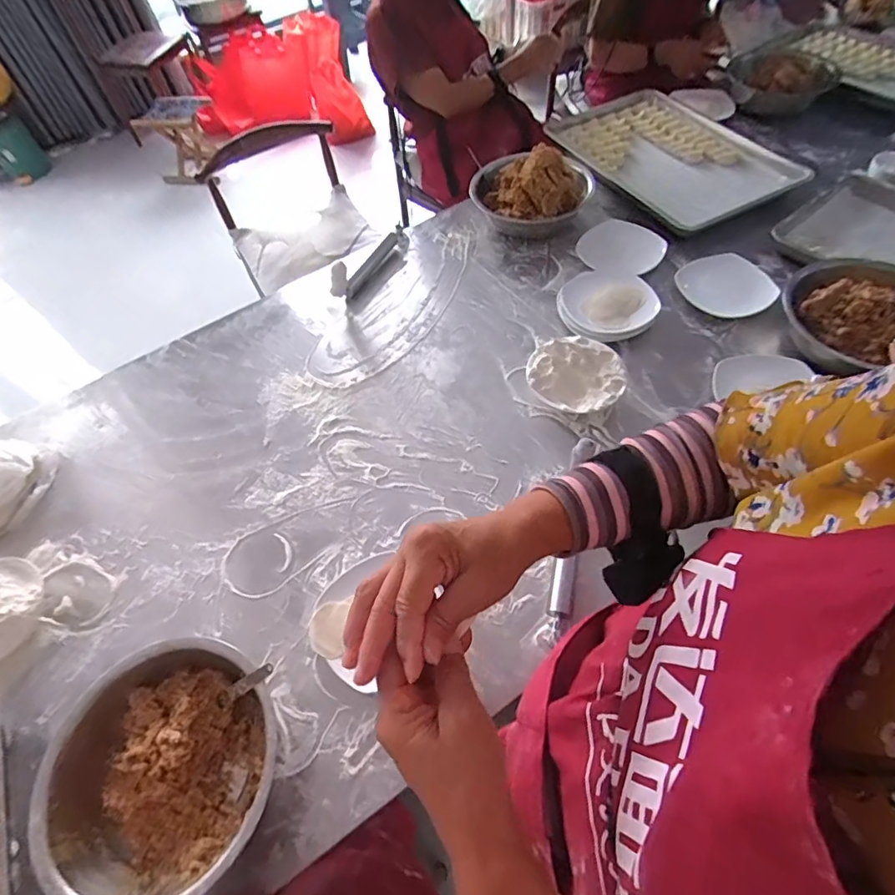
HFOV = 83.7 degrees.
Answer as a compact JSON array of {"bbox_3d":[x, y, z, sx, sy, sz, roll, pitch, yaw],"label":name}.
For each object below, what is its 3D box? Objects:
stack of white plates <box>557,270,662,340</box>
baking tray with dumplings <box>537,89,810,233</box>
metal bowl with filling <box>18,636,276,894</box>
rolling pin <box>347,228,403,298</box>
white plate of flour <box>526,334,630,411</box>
[{"bbox_3d":[0.334,-0.299,1.046,0.190,0.054,0.196,-16,57,-6],"label":"stack of white plates"},{"bbox_3d":[0.586,-0.785,1.339,0.426,0.056,0.636,-25,58,-11],"label":"baking tray with dumplings"},{"bbox_3d":[-0.344,0.394,0.623,0.263,0.085,0.268,-2,57,3],"label":"metal bowl with filling"},{"bbox_3d":[-0.175,-0.447,1.195,0.025,0.025,0.240,19,61,17],"label":"rolling pin"},{"bbox_3d":[0.233,-0.122,0.918,0.169,0.078,0.143,6,58,9],"label":"white plate of flour"}]

